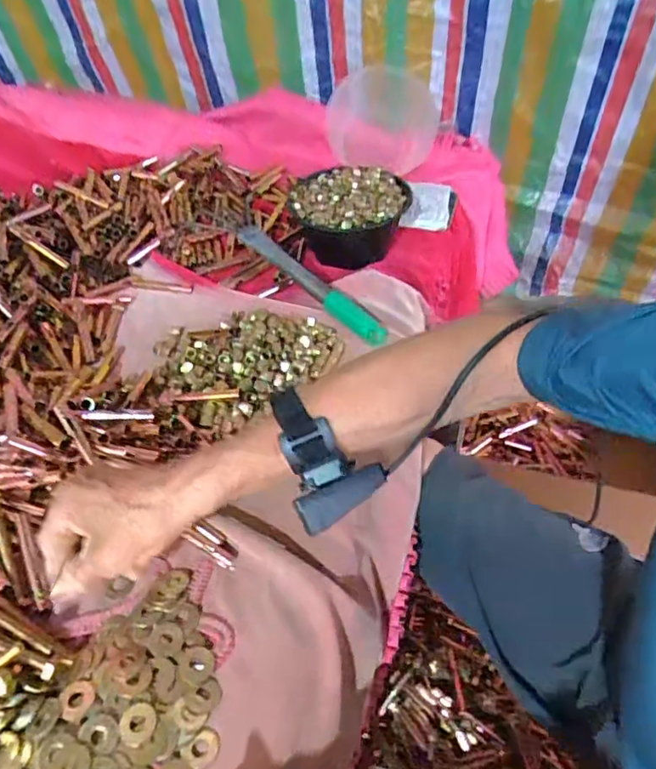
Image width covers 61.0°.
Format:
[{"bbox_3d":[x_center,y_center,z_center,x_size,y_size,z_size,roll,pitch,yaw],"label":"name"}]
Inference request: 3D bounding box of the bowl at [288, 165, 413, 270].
[{"bbox_3d":[0.029,-0.229,0.780,0.149,0.096,0.137,0,46,0],"label":"bowl"}]

